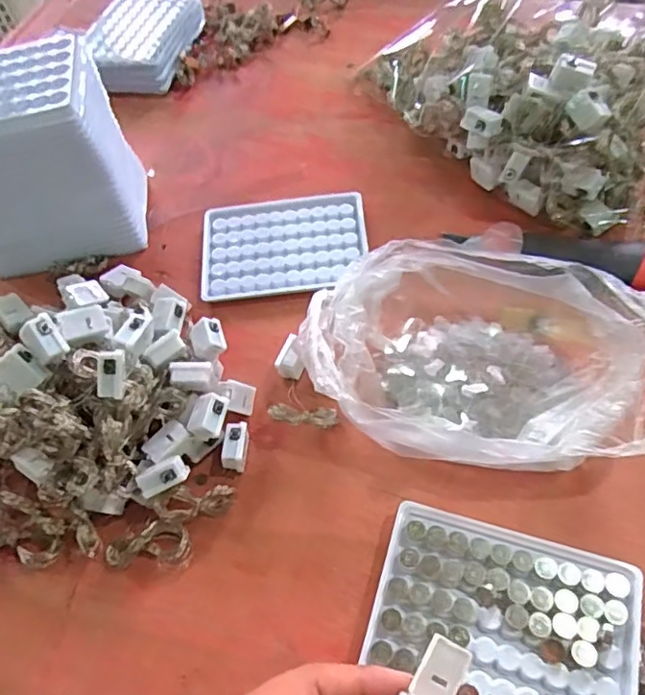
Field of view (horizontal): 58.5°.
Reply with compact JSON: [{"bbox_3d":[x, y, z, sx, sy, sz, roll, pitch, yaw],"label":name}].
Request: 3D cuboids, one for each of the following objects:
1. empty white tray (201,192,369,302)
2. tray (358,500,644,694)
[{"bbox_3d":[-0.031,-0.084,0.458,0.128,0.015,0.094,-5,59,4],"label":"empty white tray"},{"bbox_3d":[0.094,0.139,0.300,0.128,0.020,0.086,14,62,14],"label":"tray"}]

